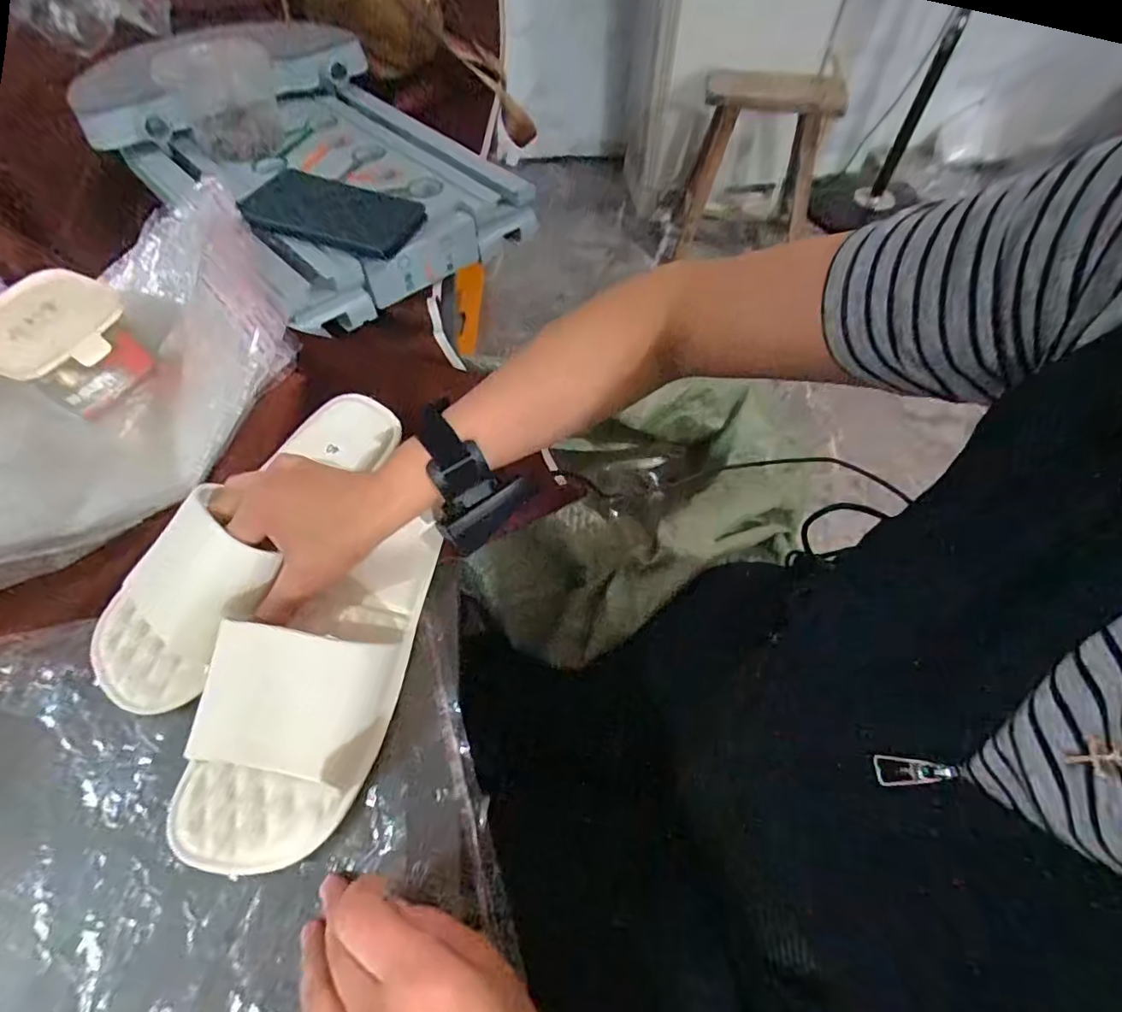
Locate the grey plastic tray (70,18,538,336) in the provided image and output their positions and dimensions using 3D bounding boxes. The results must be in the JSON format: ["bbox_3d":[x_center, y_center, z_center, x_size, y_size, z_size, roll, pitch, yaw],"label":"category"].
[{"bbox_3d":[-0.269,-0.390,0.589,0.310,0.113,0.389,-38,67,-22],"label":"grey plastic tray"}]

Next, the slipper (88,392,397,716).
[{"bbox_3d":[-0.219,0.011,0.374,0.097,0.066,0.257,26,64,12],"label":"slipper"}]

